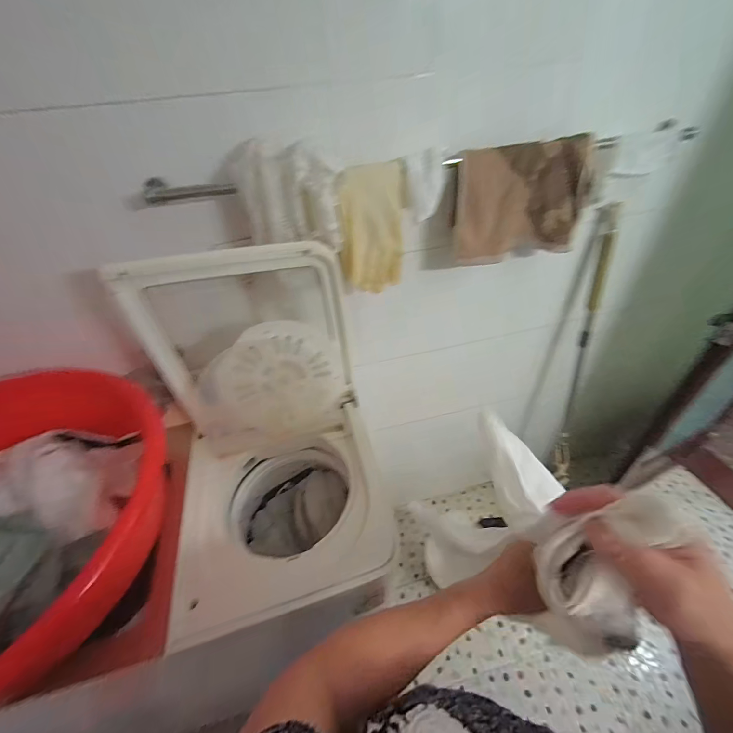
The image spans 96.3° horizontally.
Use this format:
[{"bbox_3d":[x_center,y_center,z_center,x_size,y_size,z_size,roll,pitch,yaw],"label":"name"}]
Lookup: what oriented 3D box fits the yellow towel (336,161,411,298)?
[{"bbox_3d":[0.012,-0.248,0.608,0.124,0.217,0.021,-10,33,-14],"label":"yellow towel"}]

